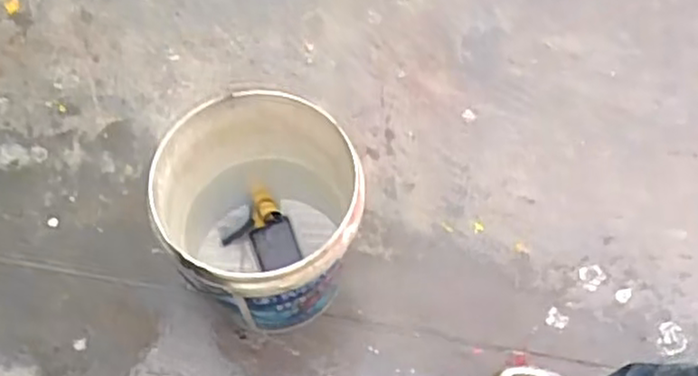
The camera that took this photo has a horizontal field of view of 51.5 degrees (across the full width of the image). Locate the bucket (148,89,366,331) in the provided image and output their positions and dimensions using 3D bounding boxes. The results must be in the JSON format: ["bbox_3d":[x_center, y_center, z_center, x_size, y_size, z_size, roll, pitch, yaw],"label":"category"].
[{"bbox_3d":[-0.133,0.061,1.188,0.301,0.367,0.296,1,63,-1],"label":"bucket"}]

